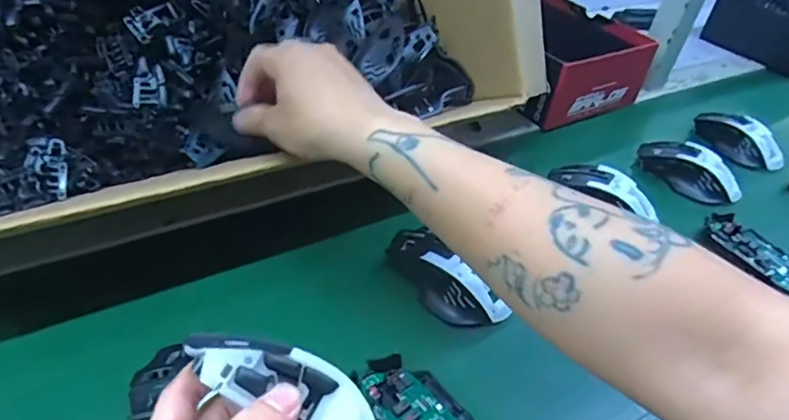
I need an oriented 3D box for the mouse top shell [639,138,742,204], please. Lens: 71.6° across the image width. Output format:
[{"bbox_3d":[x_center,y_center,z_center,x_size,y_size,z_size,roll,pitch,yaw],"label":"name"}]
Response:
[{"bbox_3d":[0.339,-0.049,0.630,0.112,0.034,0.059,27,48,29],"label":"mouse top shell"}]

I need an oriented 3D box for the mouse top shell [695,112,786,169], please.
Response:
[{"bbox_3d":[0.441,-0.094,0.702,0.045,0.037,0.113,-26,46,-26],"label":"mouse top shell"}]

